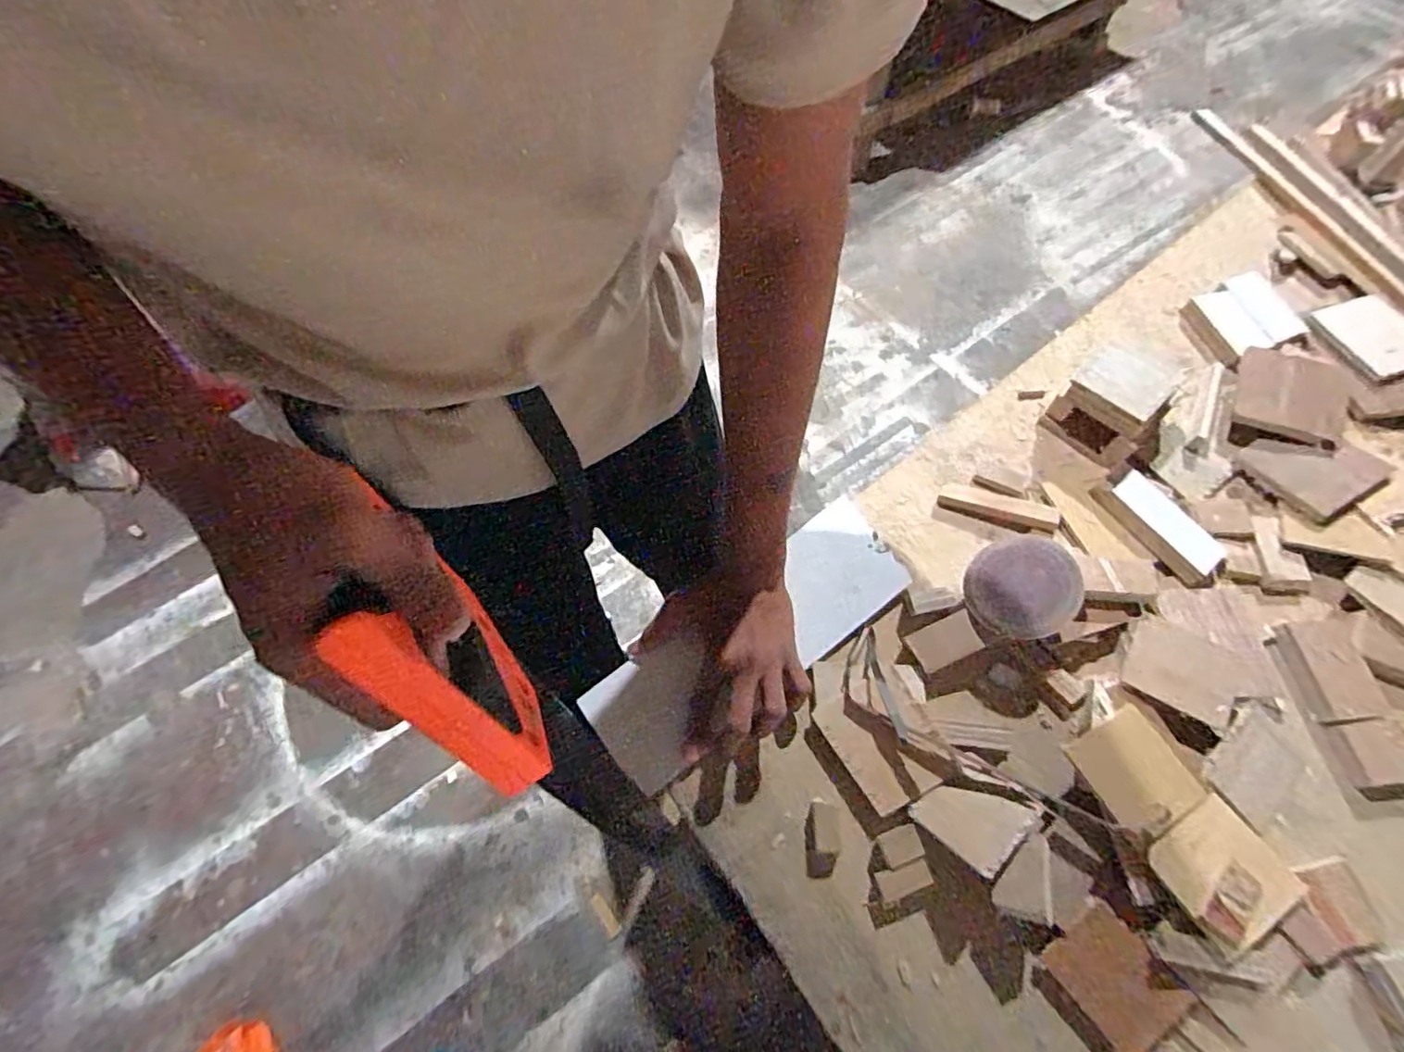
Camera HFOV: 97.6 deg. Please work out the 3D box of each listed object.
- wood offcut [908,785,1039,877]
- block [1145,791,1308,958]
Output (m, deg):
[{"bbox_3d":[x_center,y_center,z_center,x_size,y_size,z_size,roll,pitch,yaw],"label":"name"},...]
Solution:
[{"bbox_3d":[0.191,0.205,0.435,0.064,0.007,0.055,33,83,33],"label":"wood offcut"},{"bbox_3d":[0.347,0.231,0.412,0.075,0.022,0.072,-28,65,-10],"label":"block"}]

